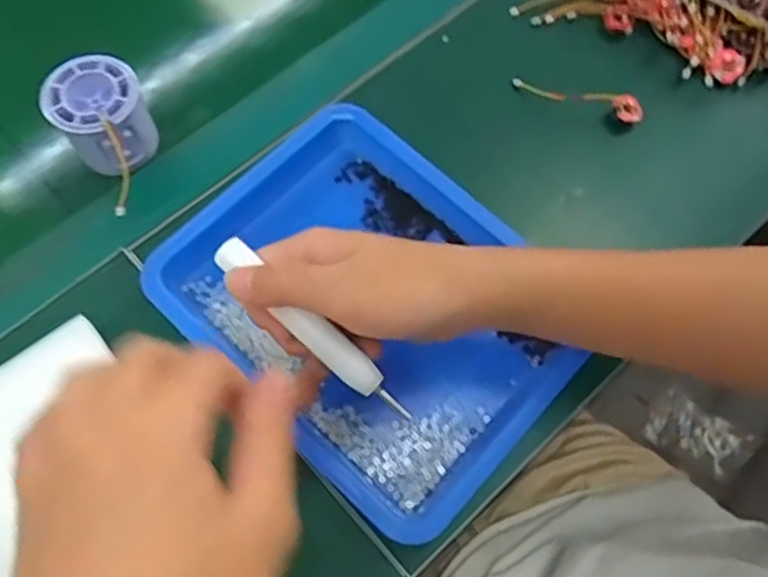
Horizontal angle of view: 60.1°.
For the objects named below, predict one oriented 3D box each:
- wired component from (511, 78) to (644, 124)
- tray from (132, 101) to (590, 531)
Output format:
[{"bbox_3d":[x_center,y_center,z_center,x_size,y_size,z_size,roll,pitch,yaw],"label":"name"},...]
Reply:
[{"bbox_3d":[0.130,-0.129,0.445,0.087,0.010,0.015,17,69,6],"label":"wired component"},{"bbox_3d":[-0.006,0.010,0.384,0.220,0.033,0.169,41,74,14],"label":"tray"}]

